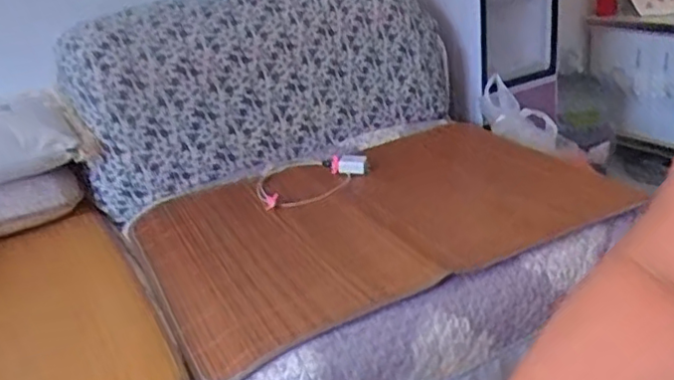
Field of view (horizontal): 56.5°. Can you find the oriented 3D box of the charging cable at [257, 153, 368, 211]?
[{"bbox_3d":[-0.052,-0.022,1.356,0.245,0.021,0.226,-7,24,-1],"label":"charging cable"}]

